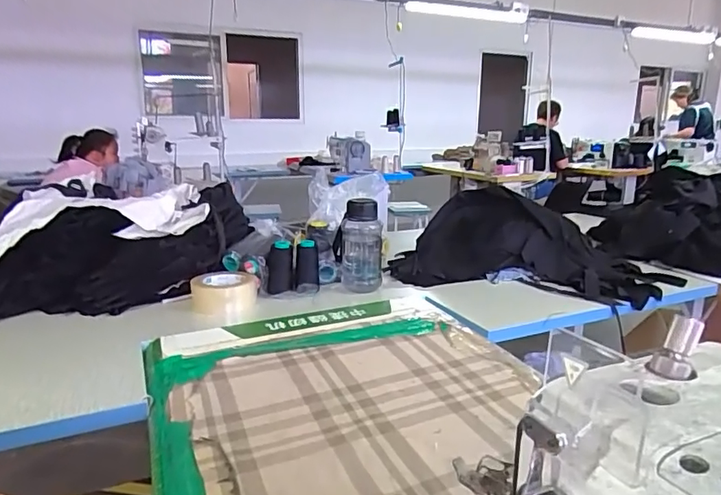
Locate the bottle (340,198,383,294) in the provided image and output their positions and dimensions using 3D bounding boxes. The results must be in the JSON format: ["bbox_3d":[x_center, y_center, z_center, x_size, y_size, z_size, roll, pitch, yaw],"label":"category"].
[{"bbox_3d":[-0.002,-0.013,1.113,0.095,0.188,0.102,0,14,0],"label":"bottle"}]

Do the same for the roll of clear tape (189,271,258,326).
[{"bbox_3d":[-0.271,0.086,1.017,0.123,0.054,0.109,-7,15,-24],"label":"roll of clear tape"}]

